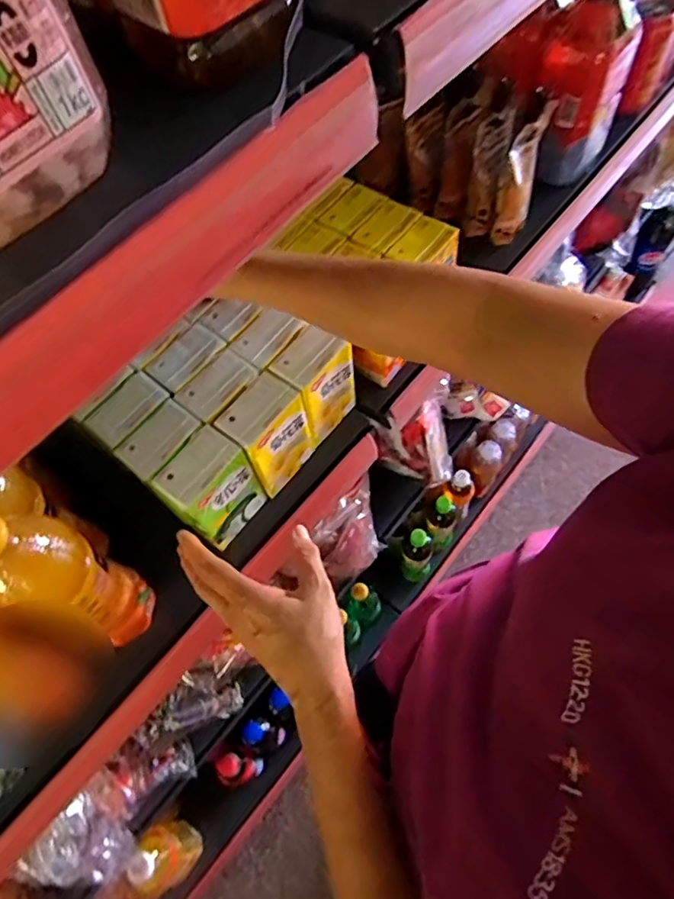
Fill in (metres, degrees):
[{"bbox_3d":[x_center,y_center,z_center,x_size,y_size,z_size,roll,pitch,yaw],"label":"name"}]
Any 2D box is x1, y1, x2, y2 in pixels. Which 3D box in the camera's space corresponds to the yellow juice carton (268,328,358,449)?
[{"bbox_3d":[-0.019,-0.059,0.524,0.044,0.100,0.064,35,70,20],"label":"yellow juice carton"}]

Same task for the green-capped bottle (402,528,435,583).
[{"bbox_3d":[0.170,0.218,1.194,0.066,0.177,0.062,-2,63,3],"label":"green-capped bottle"}]

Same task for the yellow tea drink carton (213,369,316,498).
[{"bbox_3d":[-0.060,-0.010,0.505,0.040,0.099,0.065,33,70,19],"label":"yellow tea drink carton"}]

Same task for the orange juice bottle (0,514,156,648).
[{"bbox_3d":[-0.190,0.093,0.403,0.053,0.190,0.062,22,66,15],"label":"orange juice bottle"}]

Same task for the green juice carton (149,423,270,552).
[{"bbox_3d":[-0.105,0.037,0.484,0.042,0.095,0.069,32,69,18],"label":"green juice carton"}]

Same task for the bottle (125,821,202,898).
[{"bbox_3d":[-0.314,0.723,0.998,0.101,0.165,0.093,-2,63,3],"label":"bottle"}]

